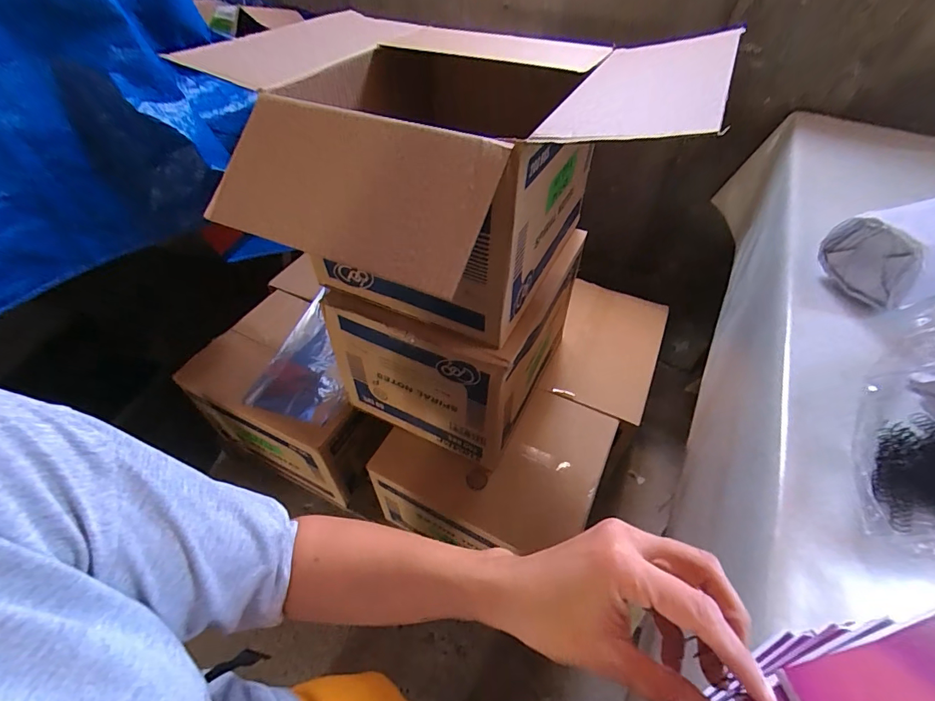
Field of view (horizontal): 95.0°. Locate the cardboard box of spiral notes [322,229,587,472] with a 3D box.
[{"bbox_3d":[-0.014,-0.056,0.867,0.349,0.294,0.387,22,51,17],"label":"cardboard box of spiral notes"}]

